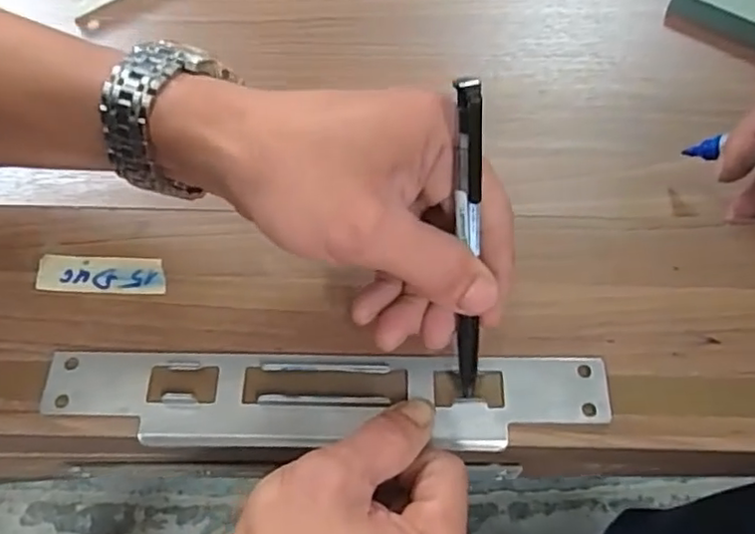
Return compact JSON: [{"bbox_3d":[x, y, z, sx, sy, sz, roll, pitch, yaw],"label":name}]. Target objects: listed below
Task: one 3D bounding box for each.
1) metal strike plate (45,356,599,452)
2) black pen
[{"bbox_3d":[-0.024,0.060,0.289,0.254,0.005,0.043,0,61,0],"label":"metal strike plate"},{"bbox_3d":[0.037,-0.006,0.258,0.013,0.140,0.015,-8,36,-4],"label":"black pen"}]

